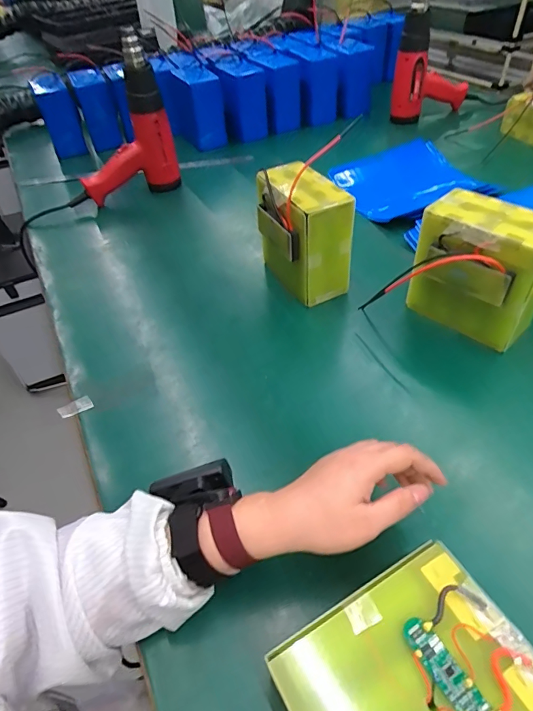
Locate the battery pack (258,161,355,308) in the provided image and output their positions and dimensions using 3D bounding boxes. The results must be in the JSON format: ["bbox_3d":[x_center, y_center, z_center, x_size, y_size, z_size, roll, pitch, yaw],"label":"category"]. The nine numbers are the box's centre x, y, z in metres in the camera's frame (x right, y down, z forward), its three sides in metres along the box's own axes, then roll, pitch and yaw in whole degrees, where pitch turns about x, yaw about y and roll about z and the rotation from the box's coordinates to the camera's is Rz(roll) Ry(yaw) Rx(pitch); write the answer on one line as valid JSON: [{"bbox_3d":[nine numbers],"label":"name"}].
[{"bbox_3d":[0.050,-0.169,0.621,0.090,0.159,0.125,-22,48,-14],"label":"battery pack"}]

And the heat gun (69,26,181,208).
[{"bbox_3d":[-0.278,-0.402,0.808,0.198,0.256,0.098,-12,46,-5],"label":"heat gun"}]

